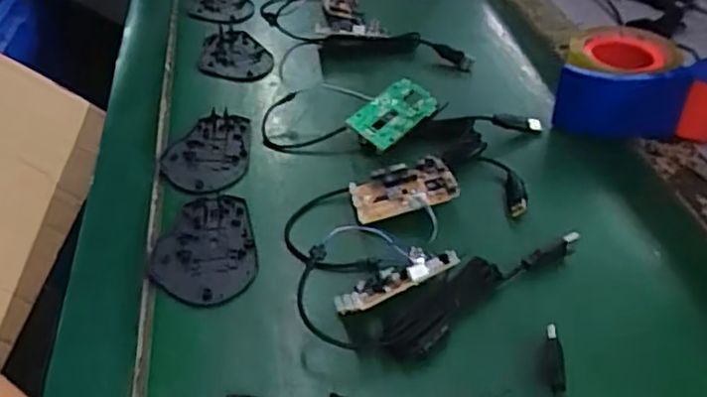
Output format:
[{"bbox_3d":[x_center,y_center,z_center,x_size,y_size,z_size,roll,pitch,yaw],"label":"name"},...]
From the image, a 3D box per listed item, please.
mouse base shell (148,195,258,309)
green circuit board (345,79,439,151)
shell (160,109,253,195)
[{"bbox_3d":[-0.109,0.037,0.483,0.072,0.006,0.111,-9,40,-11],"label":"mouse base shell"},{"bbox_3d":[0.036,-0.075,0.583,0.072,0.014,0.044,-35,68,-22],"label":"green circuit board"},{"bbox_3d":[-0.126,-0.039,0.572,0.069,0.008,0.109,-1,39,-1],"label":"shell"}]

